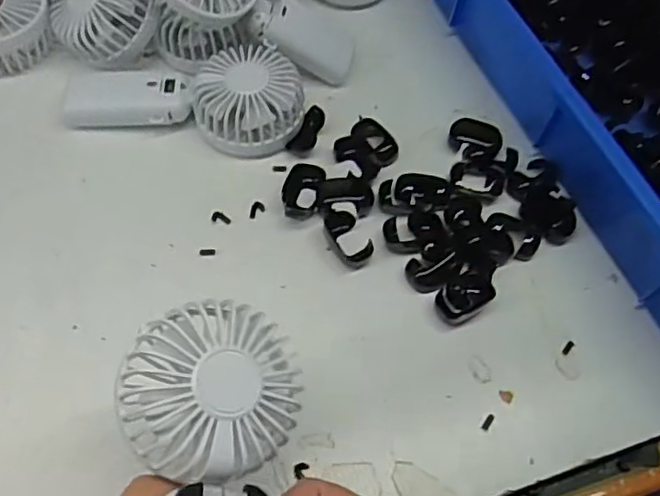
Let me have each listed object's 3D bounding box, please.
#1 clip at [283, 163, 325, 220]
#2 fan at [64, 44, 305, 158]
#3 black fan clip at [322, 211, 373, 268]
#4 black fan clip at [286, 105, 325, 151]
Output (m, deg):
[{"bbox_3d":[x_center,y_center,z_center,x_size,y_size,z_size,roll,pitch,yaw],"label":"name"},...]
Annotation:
[{"bbox_3d":[-0.020,-0.043,0.485,0.027,0.013,0.045,14,60,4],"label":"clip"},{"bbox_3d":[-0.111,-0.125,0.507,0.182,0.044,0.087,9,60,1],"label":"fan"},{"bbox_3d":[0.013,-0.009,0.471,0.024,0.009,0.044,-26,65,-18],"label":"black fan clip"},{"bbox_3d":[-0.016,-0.094,0.514,0.018,0.008,0.044,26,61,10],"label":"black fan clip"}]

